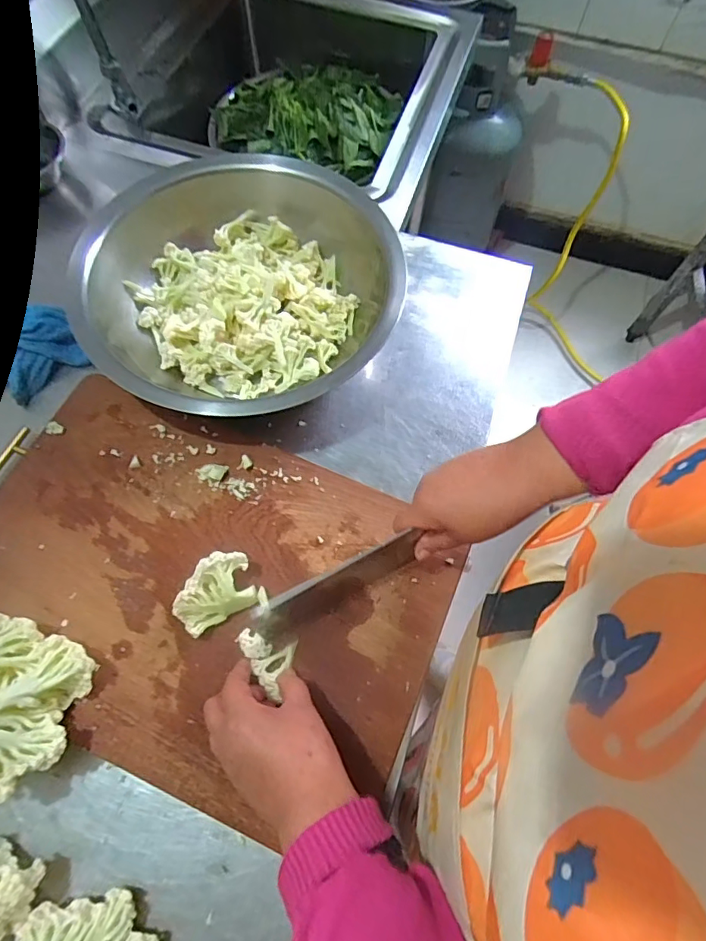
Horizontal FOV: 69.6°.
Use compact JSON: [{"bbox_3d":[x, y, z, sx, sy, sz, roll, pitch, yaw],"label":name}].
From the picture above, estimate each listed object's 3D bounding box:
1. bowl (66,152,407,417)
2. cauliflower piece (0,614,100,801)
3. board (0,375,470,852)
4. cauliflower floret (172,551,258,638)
[{"bbox_3d":[-0.146,-0.209,0.611,0.375,0.135,0.348,1,69,-1],"label":"bowl"},{"bbox_3d":[-0.290,0.197,0.422,0.115,0.073,0.136,12,67,3],"label":"cauliflower piece"},{"bbox_3d":[-0.152,0.113,0.506,0.462,0.032,0.321,22,70,7],"label":"board"},{"bbox_3d":[-0.128,0.113,0.474,0.076,0.049,0.050,-29,71,-13],"label":"cauliflower floret"}]

